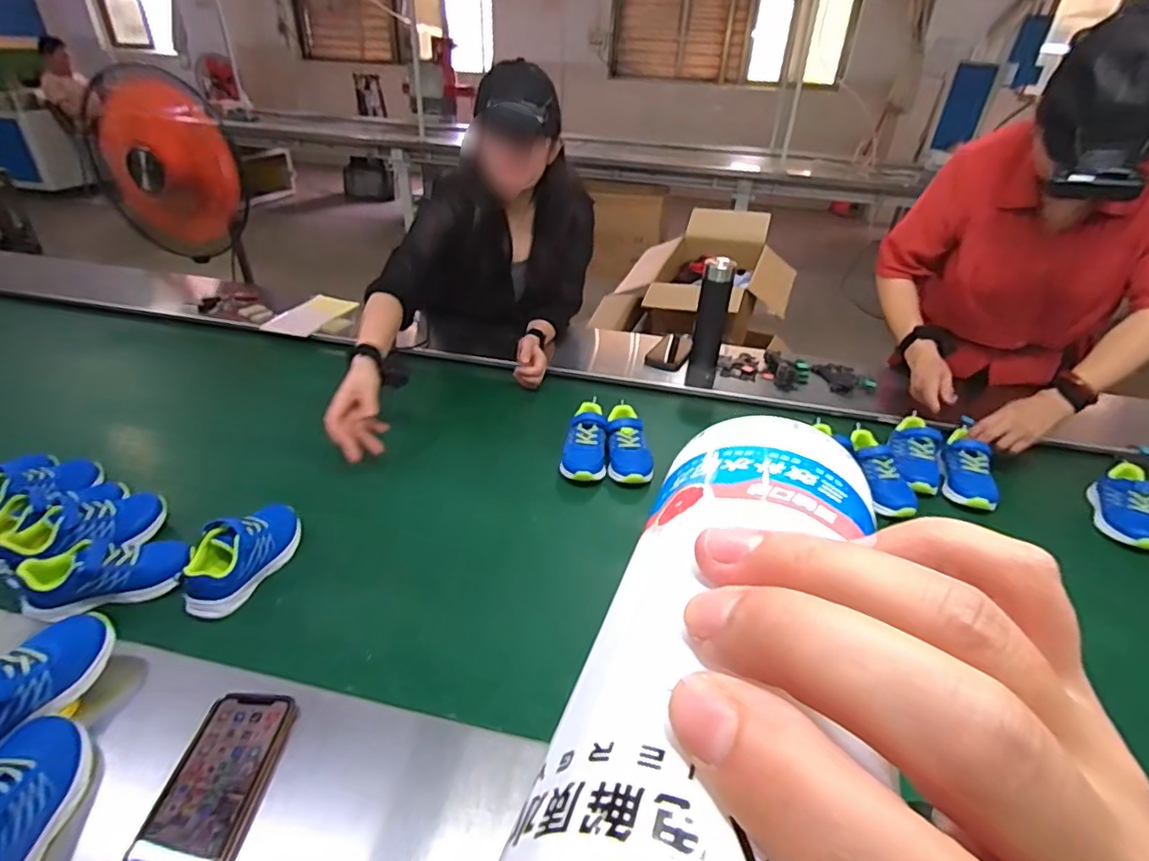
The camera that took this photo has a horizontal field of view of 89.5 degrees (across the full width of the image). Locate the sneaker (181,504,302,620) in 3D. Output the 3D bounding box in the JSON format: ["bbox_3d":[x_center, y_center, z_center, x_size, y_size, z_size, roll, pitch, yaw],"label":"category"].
[{"bbox_3d":[-0.415,0.151,0.727,0.063,0.075,0.157,12,34,14],"label":"sneaker"}]

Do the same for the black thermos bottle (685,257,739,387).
[{"bbox_3d":[0.288,-0.224,1.238,0.064,0.255,0.060,12,34,13],"label":"black thermos bottle"}]

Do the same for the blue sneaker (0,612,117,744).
[{"bbox_3d":[-0.503,0.240,0.520,0.064,0.086,0.173,16,35,18],"label":"blue sneaker"}]

